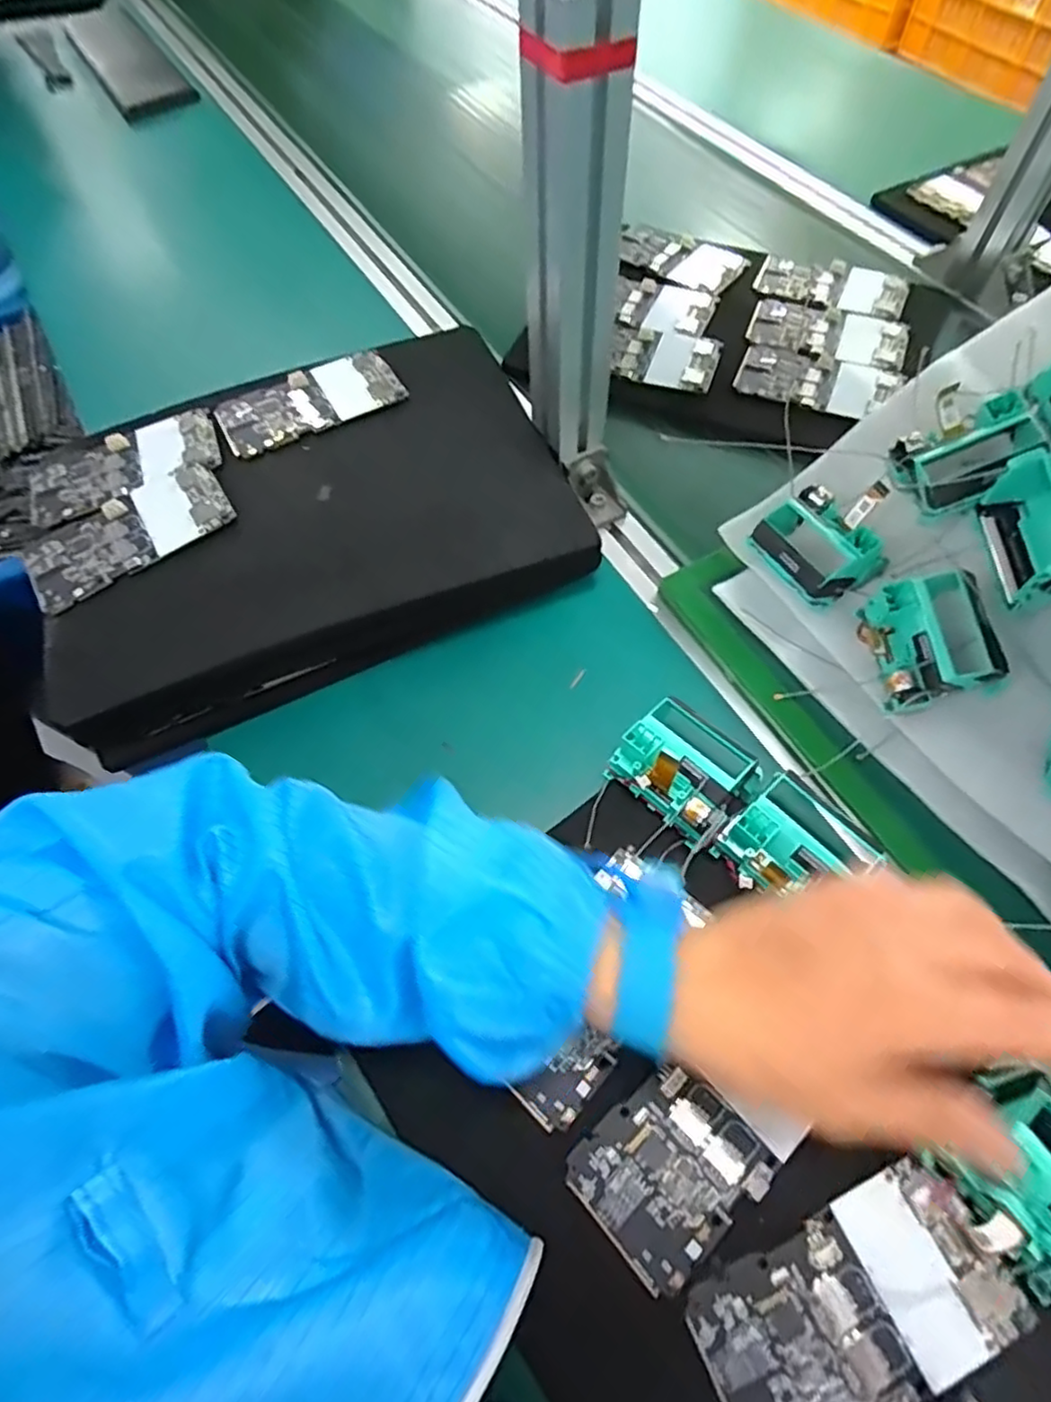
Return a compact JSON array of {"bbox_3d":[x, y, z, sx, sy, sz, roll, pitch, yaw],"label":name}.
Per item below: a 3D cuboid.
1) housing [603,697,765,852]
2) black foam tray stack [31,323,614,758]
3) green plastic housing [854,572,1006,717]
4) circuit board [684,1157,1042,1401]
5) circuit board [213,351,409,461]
[{"bbox_3d":[0.085,0.041,0.369,0.070,0.043,0.043,41,69,20],"label":"housing"},{"bbox_3d":[-0.153,-0.127,0.466,0.350,0.061,0.247,-23,63,-12],"label":"black foam tray stack"},{"bbox_3d":[0.230,-0.034,0.377,0.062,0.040,0.067,-19,65,15],"label":"green plastic housing"},{"bbox_3d":[0.136,0.253,0.274,0.126,0.006,0.065,-23,63,-12],"label":"circuit board"},{"bbox_3d":[-0.158,-0.221,0.489,0.132,0.007,0.065,-28,65,-14],"label":"circuit board"}]

